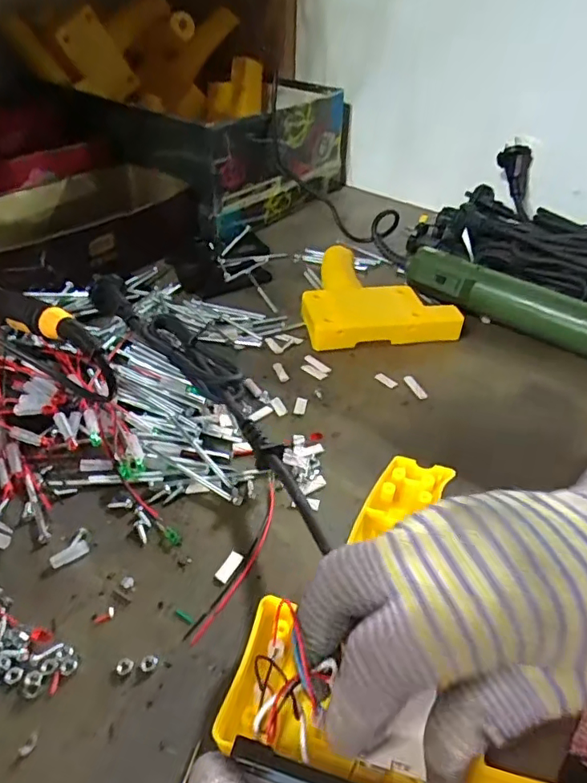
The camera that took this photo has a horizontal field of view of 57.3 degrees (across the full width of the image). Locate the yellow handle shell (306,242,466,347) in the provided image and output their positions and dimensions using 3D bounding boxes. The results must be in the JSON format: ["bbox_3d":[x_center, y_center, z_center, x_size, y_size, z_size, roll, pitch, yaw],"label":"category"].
[{"bbox_3d":[0.066,-0.089,0.490,0.126,0.029,0.138,-4,42,-11],"label":"yellow handle shell"}]

